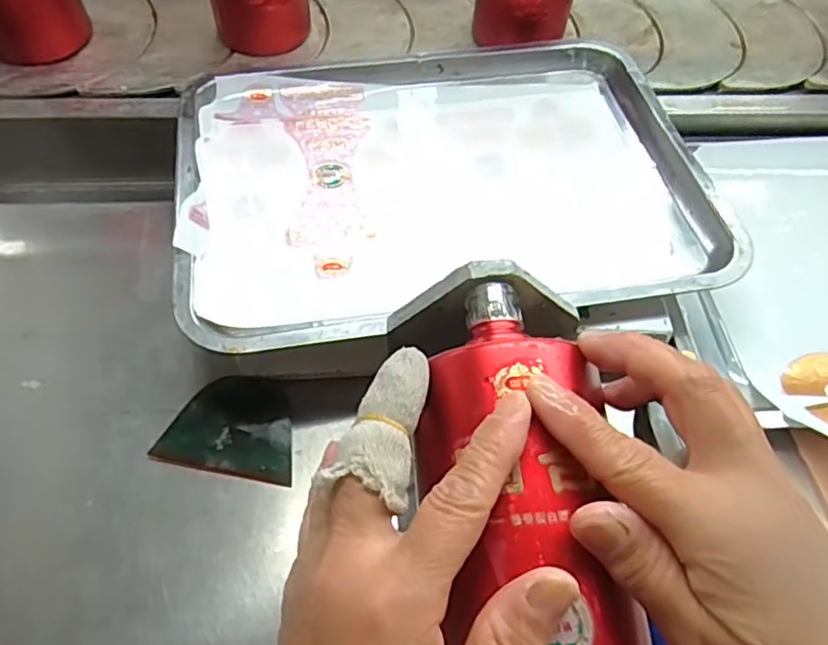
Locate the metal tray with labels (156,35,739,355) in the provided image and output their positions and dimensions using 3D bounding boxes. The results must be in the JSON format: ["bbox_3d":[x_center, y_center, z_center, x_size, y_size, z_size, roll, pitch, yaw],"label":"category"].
[{"bbox_3d":[0.017,-0.095,0.443,0.341,0.061,0.271,-8,60,-7],"label":"metal tray with labels"}]

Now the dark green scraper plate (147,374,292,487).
[{"bbox_3d":[-0.107,0.061,0.379,0.080,0.006,0.060,10,68,7],"label":"dark green scraper plate"}]

